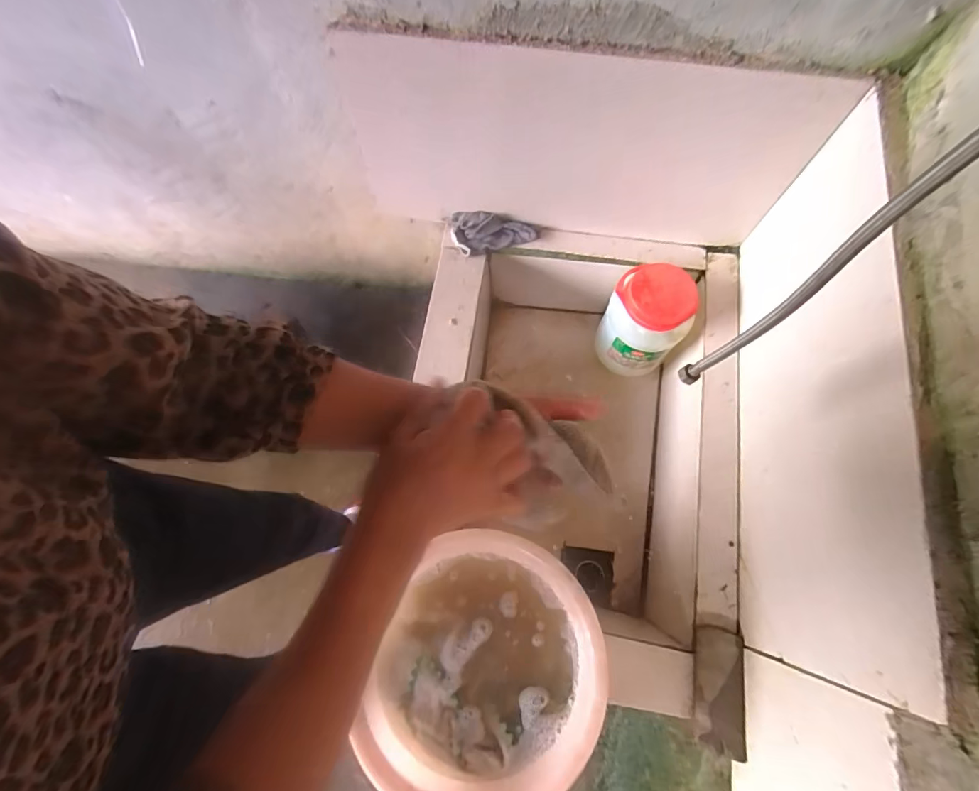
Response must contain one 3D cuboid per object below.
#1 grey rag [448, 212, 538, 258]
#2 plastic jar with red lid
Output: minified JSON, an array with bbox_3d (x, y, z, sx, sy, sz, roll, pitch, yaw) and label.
[{"bbox_3d":[0.008,-0.346,1.008,0.186,0.052,0.093,7,70,5],"label":"grey rag"},{"bbox_3d":[0.337,-0.160,1.004,0.167,0.249,0.135,25,73,11],"label":"plastic jar with red lid"}]

